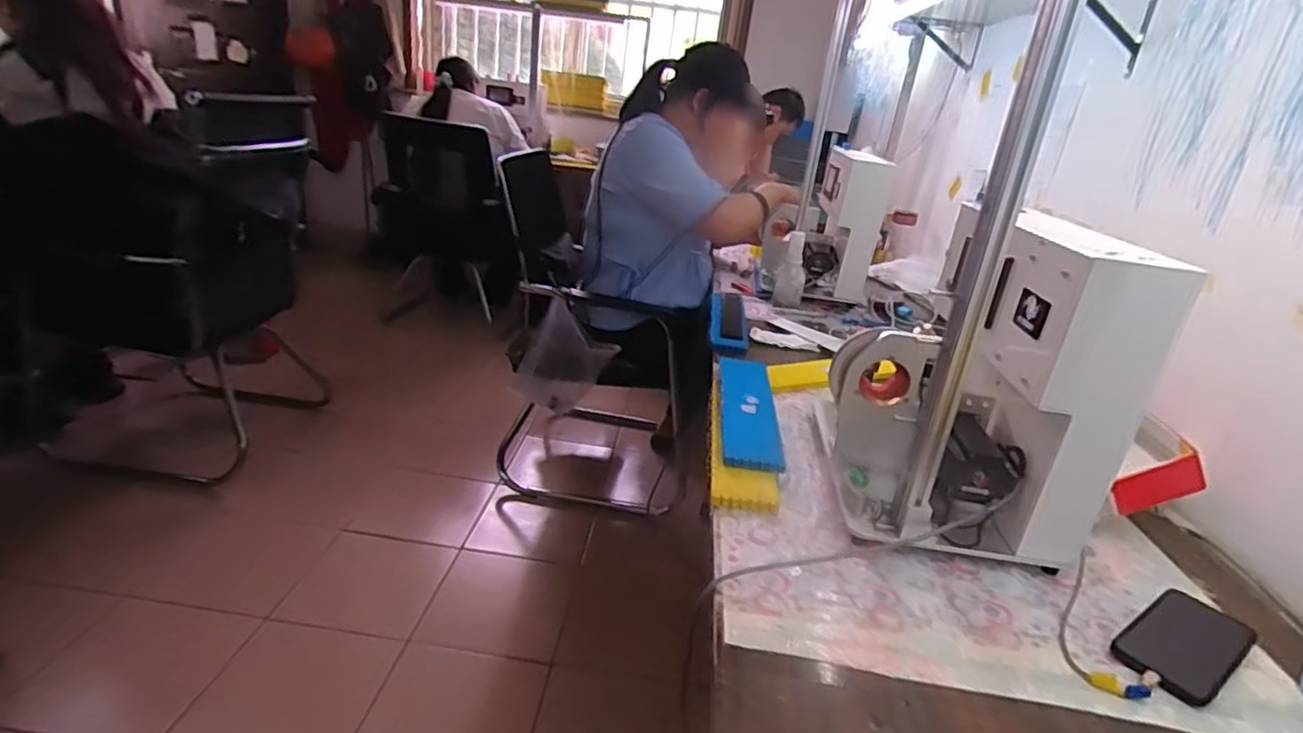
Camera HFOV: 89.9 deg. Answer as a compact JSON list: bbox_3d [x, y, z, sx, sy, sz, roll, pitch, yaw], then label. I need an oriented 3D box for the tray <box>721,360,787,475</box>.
[{"bbox_3d":[0.144,0.058,0.969,0.078,0.012,0.326,6,24,3],"label":"tray"}]

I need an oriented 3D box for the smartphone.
[{"bbox_3d":[0.506,0.262,0.619,0.161,0.015,0.077,-9,26,-34],"label":"smartphone"}]

